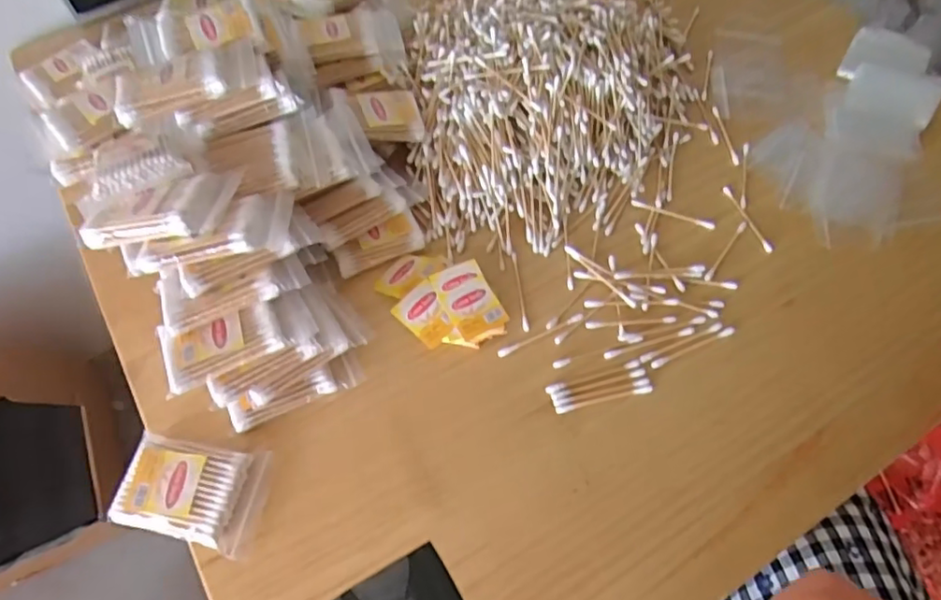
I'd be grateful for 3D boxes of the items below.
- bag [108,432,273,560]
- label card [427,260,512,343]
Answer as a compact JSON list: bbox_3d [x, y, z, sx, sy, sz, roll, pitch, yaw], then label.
[{"bbox_3d":[-0.180,0.121,0.393,0.086,0.014,0.060,11,60,6],"label":"bag"},{"bbox_3d":[0.000,0.001,0.459,0.040,0.005,0.063,-23,69,-16],"label":"label card"}]

